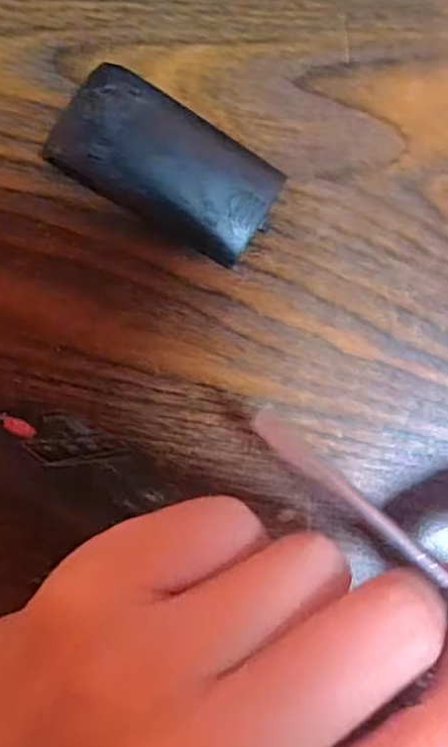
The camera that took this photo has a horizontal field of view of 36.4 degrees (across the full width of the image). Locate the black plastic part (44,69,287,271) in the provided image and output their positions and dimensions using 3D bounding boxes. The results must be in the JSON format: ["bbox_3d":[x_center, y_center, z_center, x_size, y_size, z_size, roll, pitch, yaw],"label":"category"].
[{"bbox_3d":[-0.018,-0.062,0.200,0.066,0.019,0.033,32,87,6],"label":"black plastic part"}]

